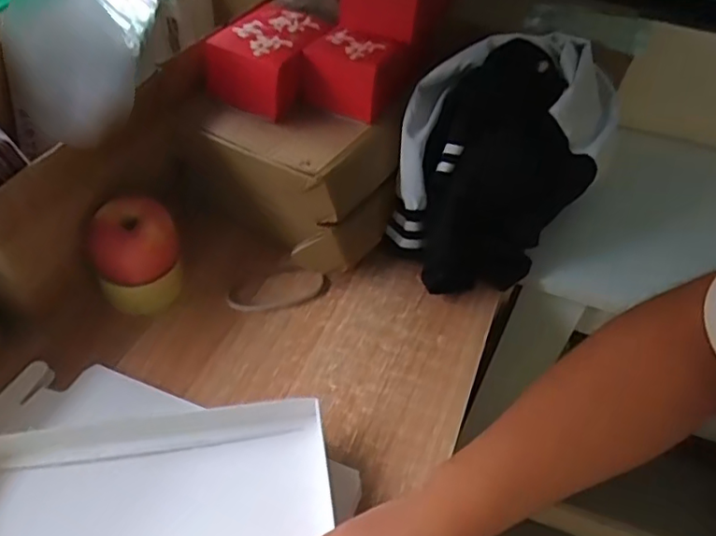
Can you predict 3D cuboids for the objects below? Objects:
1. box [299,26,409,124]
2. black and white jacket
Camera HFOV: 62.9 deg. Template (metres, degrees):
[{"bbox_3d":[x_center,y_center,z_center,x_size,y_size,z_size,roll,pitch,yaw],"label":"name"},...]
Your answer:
[{"bbox_3d":[-0.003,-0.219,0.663,0.099,0.069,0.080,23,48,15],"label":"box"},{"bbox_3d":[0.160,-0.128,0.687,0.199,0.207,0.278,31,51,22],"label":"black and white jacket"}]

